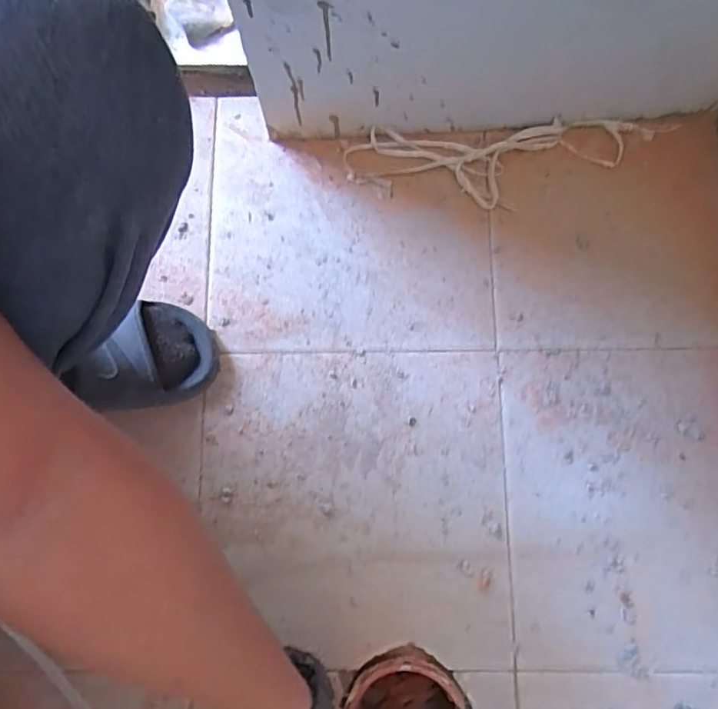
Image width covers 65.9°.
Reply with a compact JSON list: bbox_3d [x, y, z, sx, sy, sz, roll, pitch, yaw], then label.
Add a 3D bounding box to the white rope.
[{"bbox_3d":[0.137,-0.205,0.591,0.297,0.008,0.086,-3,79,0],"label":"white rope"}]

